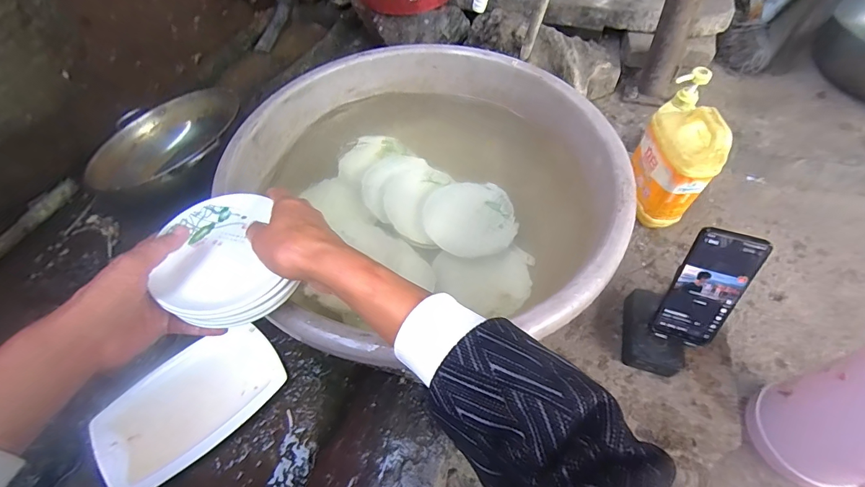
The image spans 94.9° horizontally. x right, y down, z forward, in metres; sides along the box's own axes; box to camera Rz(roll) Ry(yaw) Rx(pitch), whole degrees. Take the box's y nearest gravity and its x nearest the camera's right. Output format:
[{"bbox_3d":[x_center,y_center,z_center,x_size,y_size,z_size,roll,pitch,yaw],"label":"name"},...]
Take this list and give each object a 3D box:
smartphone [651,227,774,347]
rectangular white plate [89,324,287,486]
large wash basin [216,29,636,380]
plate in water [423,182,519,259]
[{"bbox_3d":[0.346,0.060,0.503,0.076,0.164,0.007,16,31,14],"label":"smartphone"},{"bbox_3d":[-0.432,0.283,0.711,0.310,0.031,0.198,-36,61,-24],"label":"rectangular white plate"},{"bbox_3d":[-0.002,-0.077,0.614,0.509,0.179,0.533,0,54,0],"label":"large wash basin"},{"bbox_3d":[0.062,-0.039,0.652,0.147,0.015,0.122,11,78,-5],"label":"plate in water"}]

